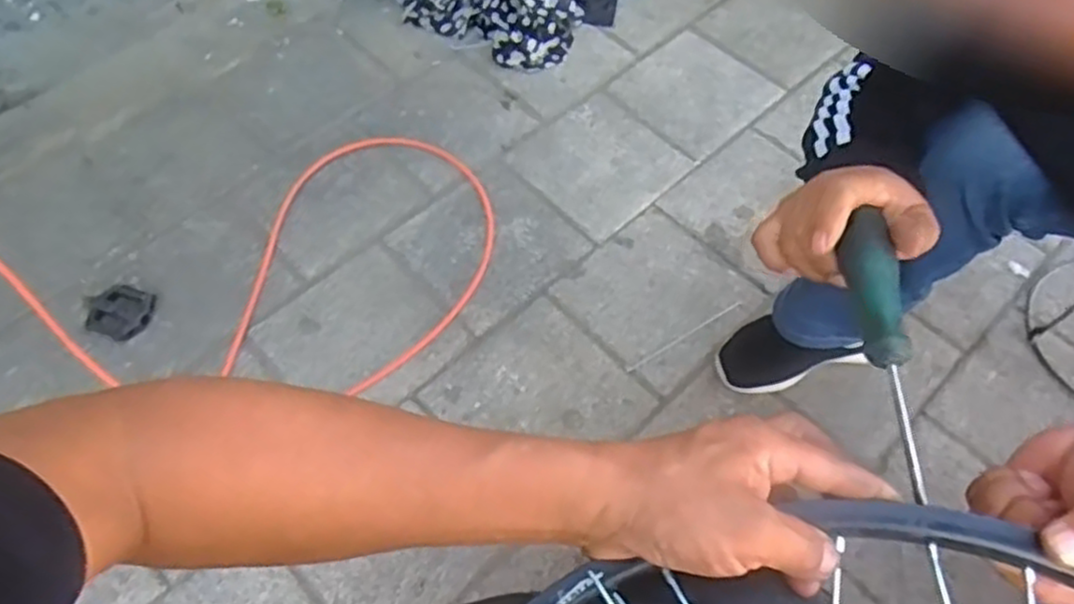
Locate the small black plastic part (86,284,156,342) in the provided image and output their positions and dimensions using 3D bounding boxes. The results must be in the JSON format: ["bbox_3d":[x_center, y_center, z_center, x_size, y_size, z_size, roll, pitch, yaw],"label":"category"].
[{"bbox_3d":[-0.564,0.012,0.978,0.079,0.021,0.072,18,59,8],"label":"small black plastic part"}]

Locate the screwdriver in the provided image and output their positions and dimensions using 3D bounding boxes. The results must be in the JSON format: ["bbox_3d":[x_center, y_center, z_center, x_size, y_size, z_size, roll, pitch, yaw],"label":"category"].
[{"bbox_3d":[0.203,0.026,0.420,0.024,0.023,0.177,3,62,-1],"label":"screwdriver"}]

